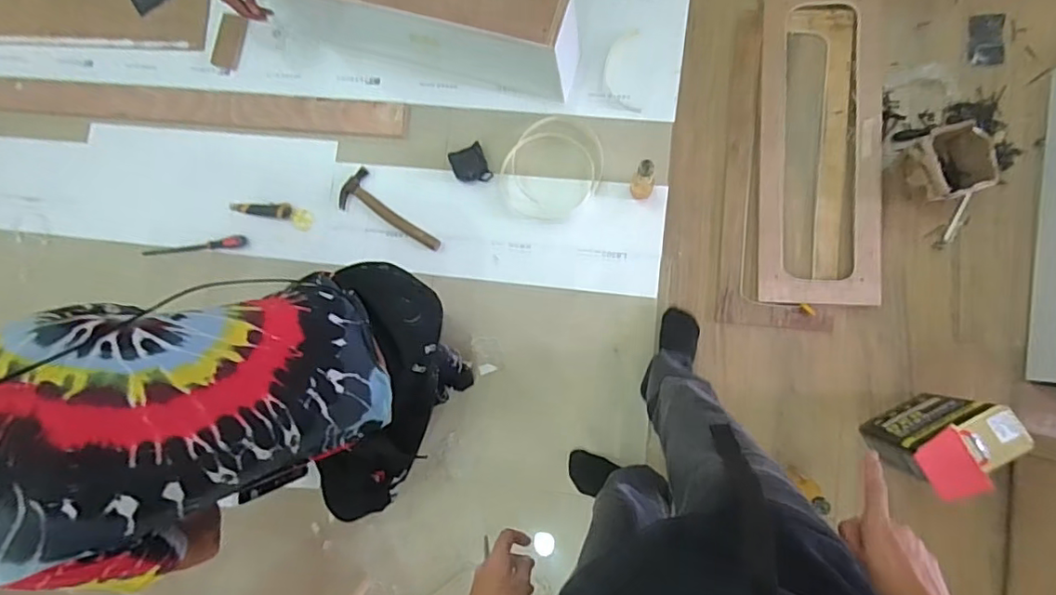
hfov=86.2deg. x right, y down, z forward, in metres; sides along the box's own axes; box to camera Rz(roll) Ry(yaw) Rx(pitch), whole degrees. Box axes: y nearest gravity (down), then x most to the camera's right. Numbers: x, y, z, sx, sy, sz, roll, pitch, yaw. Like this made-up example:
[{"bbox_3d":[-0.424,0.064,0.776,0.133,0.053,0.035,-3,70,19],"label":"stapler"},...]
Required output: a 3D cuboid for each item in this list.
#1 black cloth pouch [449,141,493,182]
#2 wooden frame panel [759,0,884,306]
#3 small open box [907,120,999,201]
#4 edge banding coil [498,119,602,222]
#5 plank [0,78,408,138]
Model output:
[{"bbox_3d":[-0.140,-0.318,1.368,0.083,0.018,0.091,-22,84,6],"label":"black cloth pouch"},{"bbox_3d":[0.654,-0.353,1.257,0.249,0.031,0.732,2,87,7],"label":"wooden frame panel"},{"bbox_3d":[0.873,-0.277,1.181,0.144,0.106,0.148,-16,85,6],"label":"small open box"},{"bbox_3d":[0.058,-0.298,1.335,0.227,0.020,0.253,40,92,8],"label":"edge banding coil"},{"bbox_3d":[-1.111,-0.519,1.505,1.658,0.033,0.095,5,100,5],"label":"plank"}]

